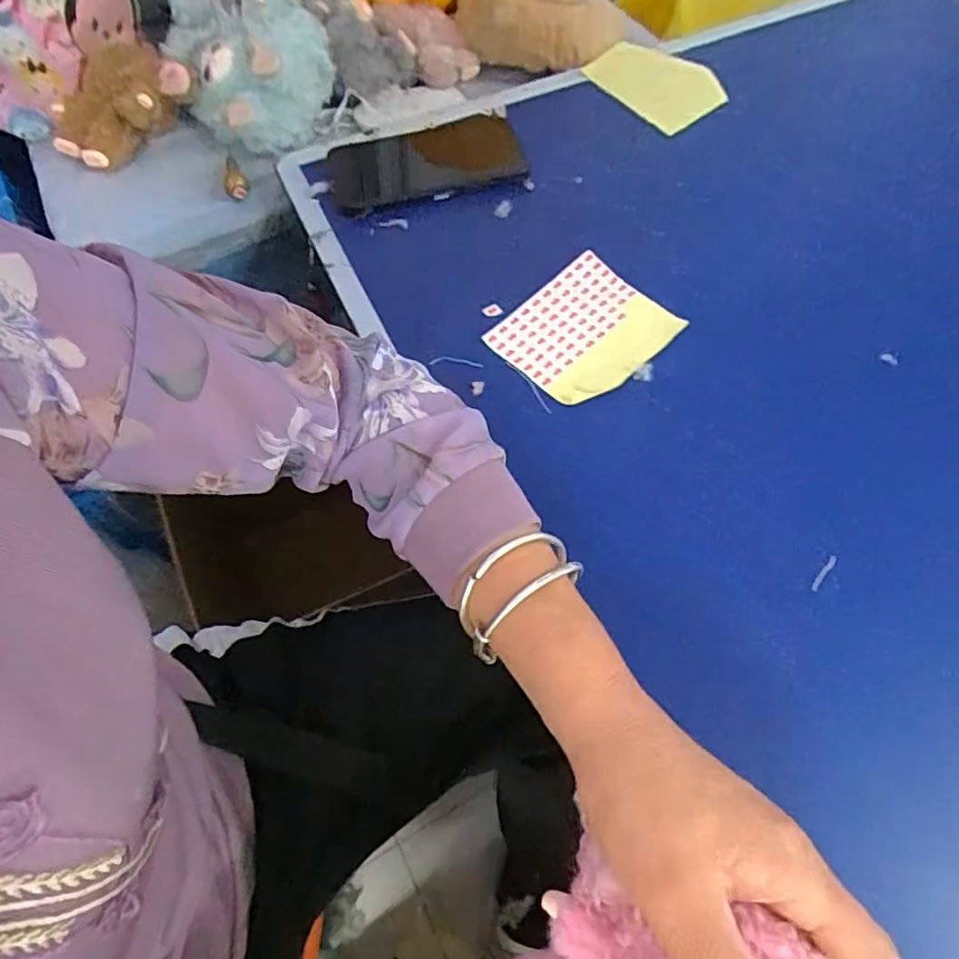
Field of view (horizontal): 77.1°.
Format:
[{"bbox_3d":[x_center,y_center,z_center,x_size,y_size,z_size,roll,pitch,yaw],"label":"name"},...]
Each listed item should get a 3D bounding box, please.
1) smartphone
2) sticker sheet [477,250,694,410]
[{"bbox_3d":[-0.044,-0.276,0.527,0.173,0.013,0.089,-15,70,-10],"label":"smartphone"},{"bbox_3d":[0.080,-0.113,0.453,0.102,0.010,0.118,42,69,18],"label":"sticker sheet"}]

